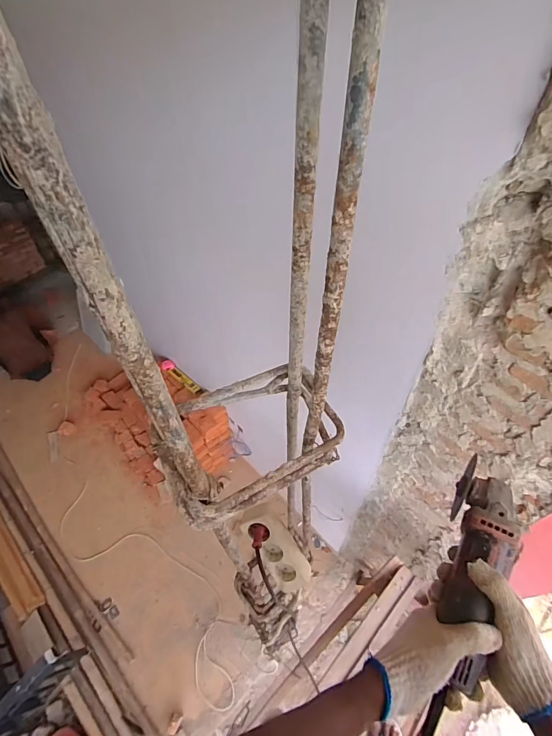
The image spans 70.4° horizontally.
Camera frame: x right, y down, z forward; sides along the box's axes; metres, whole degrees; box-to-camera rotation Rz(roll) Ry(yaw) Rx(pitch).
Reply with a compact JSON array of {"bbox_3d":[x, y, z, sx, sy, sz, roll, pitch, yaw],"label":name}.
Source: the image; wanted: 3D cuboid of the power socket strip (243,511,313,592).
[{"bbox_3d":[0.004,0.320,0.688,0.068,0.048,0.153,-34,103,-22],"label":"power socket strip"}]

